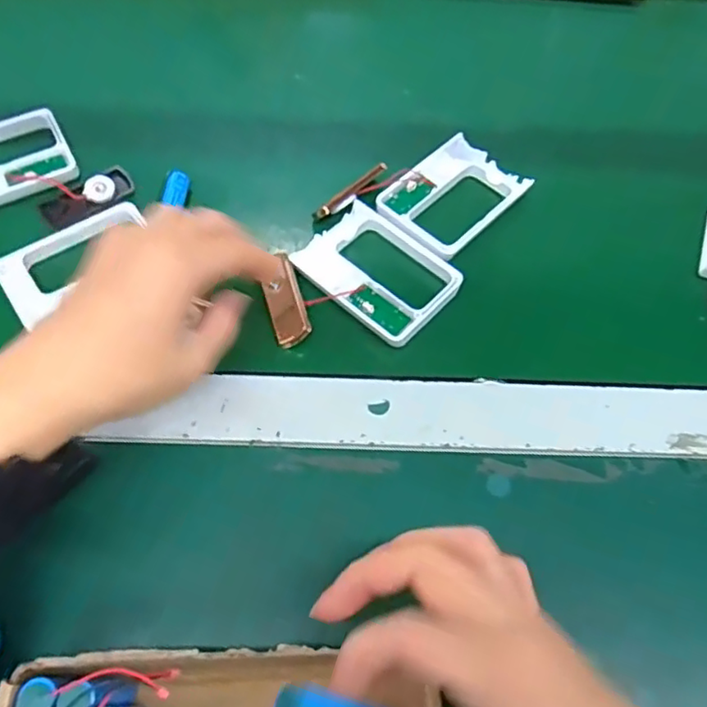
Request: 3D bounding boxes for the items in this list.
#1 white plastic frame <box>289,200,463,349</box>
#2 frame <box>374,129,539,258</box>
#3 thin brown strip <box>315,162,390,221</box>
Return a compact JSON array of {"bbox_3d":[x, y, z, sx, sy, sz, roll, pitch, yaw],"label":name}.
[{"bbox_3d":[0.016,-0.054,0.392,0.093,0.007,0.074,39,67,16],"label":"white plastic frame"},{"bbox_3d":[0.068,-0.109,0.426,0.068,0.007,0.094,41,68,17],"label":"frame"},{"bbox_3d":[0.001,-0.111,0.419,0.008,0.011,0.065,41,67,16],"label":"thin brown strip"}]

